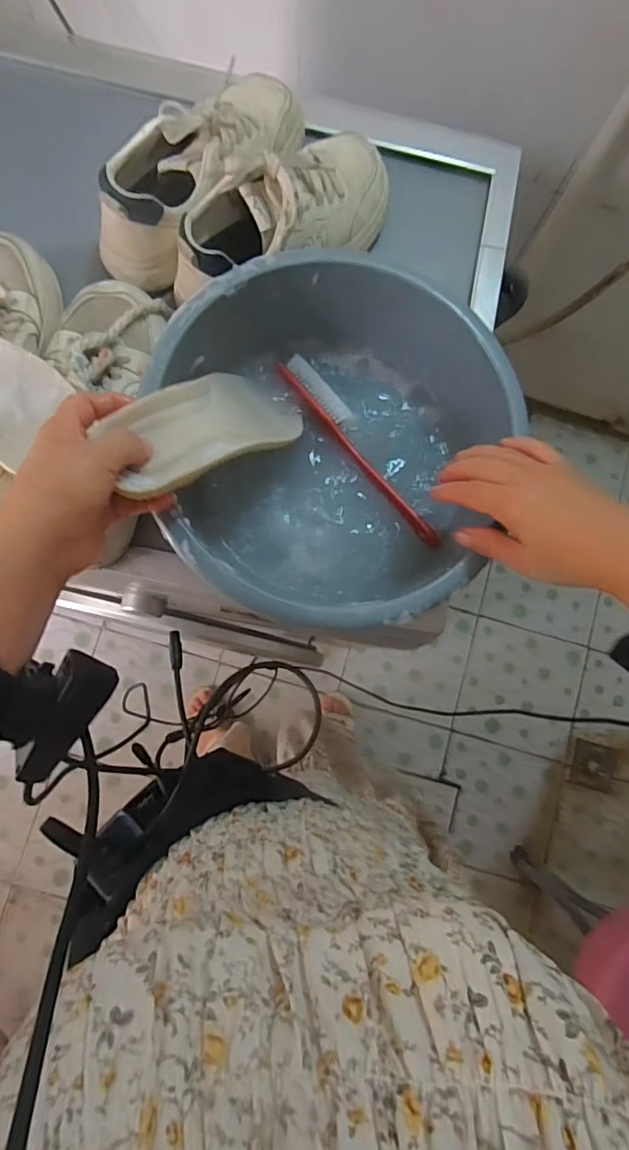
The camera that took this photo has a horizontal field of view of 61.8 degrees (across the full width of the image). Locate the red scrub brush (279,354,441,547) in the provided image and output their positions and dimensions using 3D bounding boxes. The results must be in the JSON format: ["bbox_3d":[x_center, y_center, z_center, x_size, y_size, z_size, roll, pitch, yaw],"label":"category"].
[{"bbox_3d":[0.043,-0.113,0.474,0.027,0.018,0.214,-37,85,-8],"label":"red scrub brush"}]

